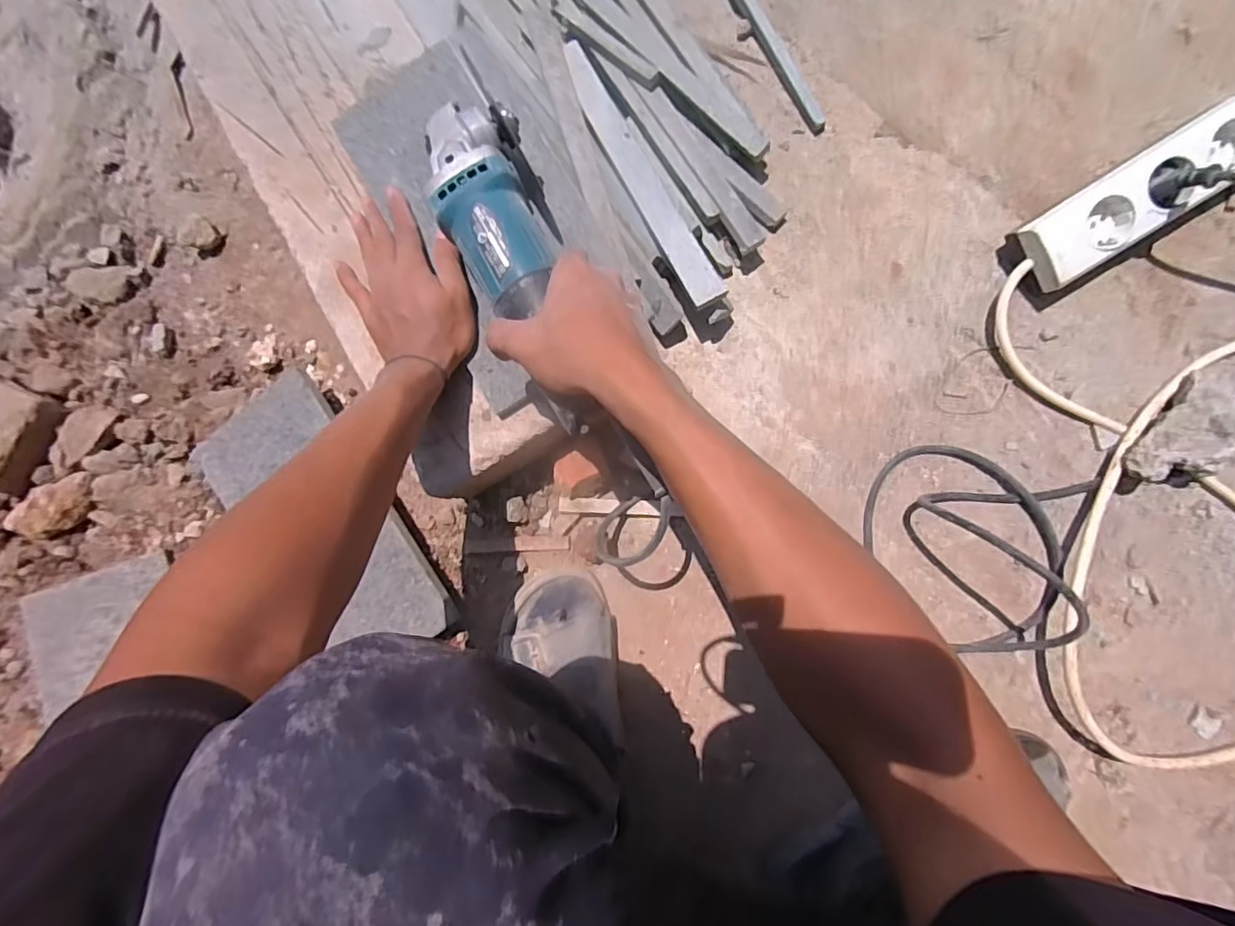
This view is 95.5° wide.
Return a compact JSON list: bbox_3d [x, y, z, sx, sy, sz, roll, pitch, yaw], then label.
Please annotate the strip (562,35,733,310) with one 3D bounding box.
[{"bbox_3d":[0.016,-0.269,0.517,0.035,0.020,0.290,-29,84,10],"label":"strip"}]

